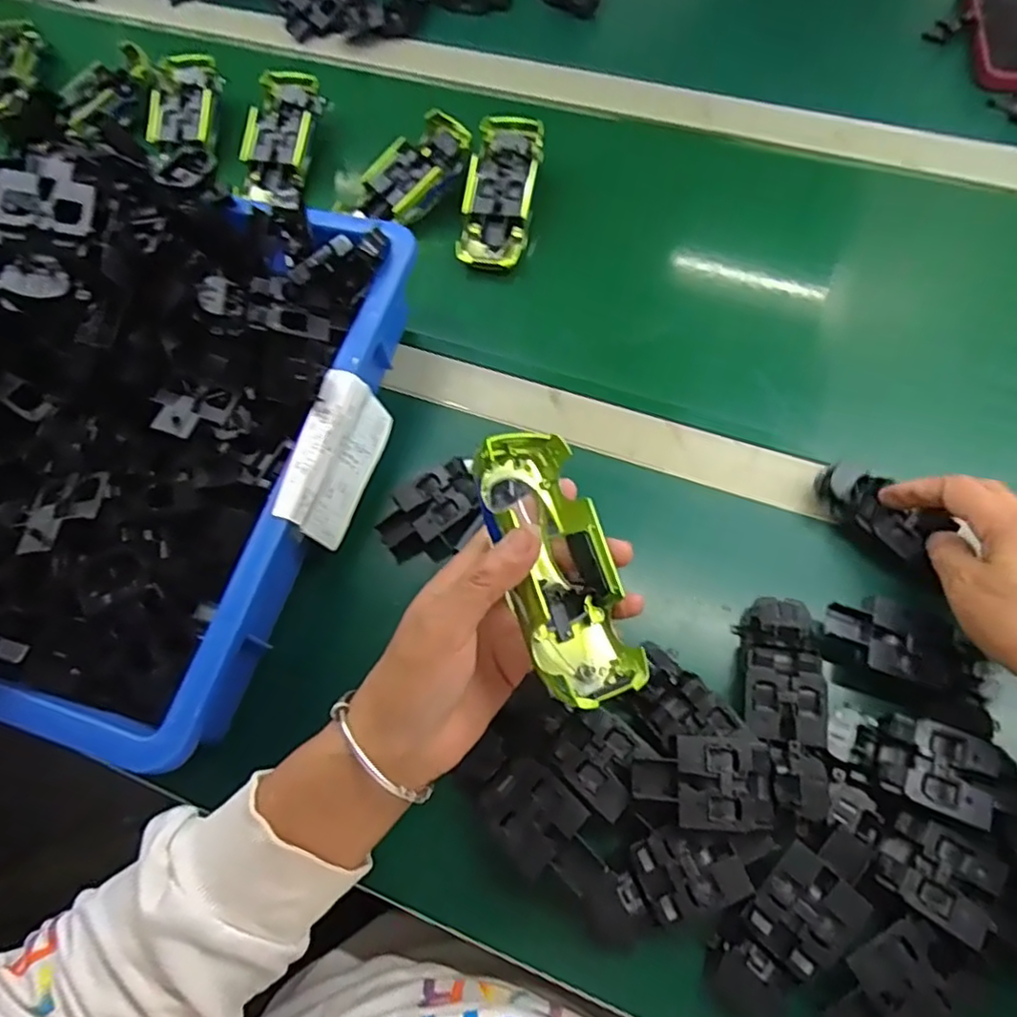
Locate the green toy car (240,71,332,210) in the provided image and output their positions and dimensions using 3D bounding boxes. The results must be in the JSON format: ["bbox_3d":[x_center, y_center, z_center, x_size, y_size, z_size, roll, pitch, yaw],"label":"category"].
[{"bbox_3d":[-0.206,-0.333,0.587,0.057,0.024,0.122,7,86,6],"label":"green toy car"}]

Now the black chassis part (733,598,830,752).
[{"bbox_3d":[0.157,0.091,0.367,0.045,0.012,0.079,5,67,5],"label":"black chassis part"}]

